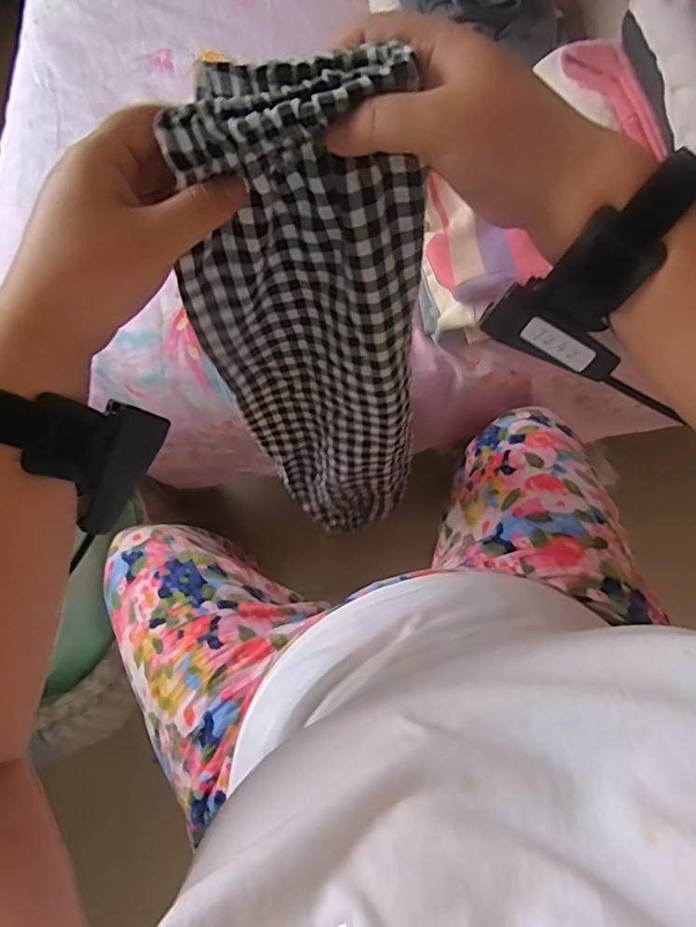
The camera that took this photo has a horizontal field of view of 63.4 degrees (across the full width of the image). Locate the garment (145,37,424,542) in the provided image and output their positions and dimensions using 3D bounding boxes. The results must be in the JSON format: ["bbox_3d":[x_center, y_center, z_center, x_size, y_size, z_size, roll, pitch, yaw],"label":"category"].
[{"bbox_3d":[-0.021,-0.047,0.479,0.141,0.541,0.037,4,65,4],"label":"garment"}]

